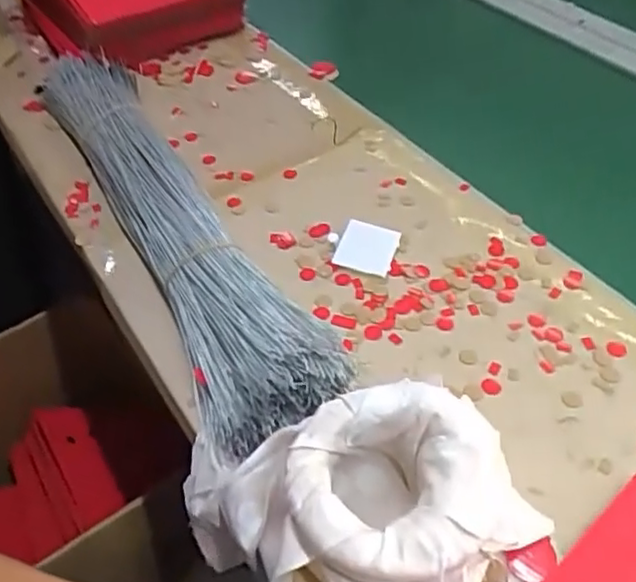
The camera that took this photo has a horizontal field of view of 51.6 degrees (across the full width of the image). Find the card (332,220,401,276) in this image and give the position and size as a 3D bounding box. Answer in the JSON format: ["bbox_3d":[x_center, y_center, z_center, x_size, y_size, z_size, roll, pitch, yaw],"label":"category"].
[{"bbox_3d":[0.043,-0.038,0.568,0.048,0.006,0.056,15,52,11],"label":"card"}]

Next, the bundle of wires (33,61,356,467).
[{"bbox_3d":[-0.150,-0.091,0.599,0.102,0.049,0.558,-23,50,-19],"label":"bundle of wires"}]

